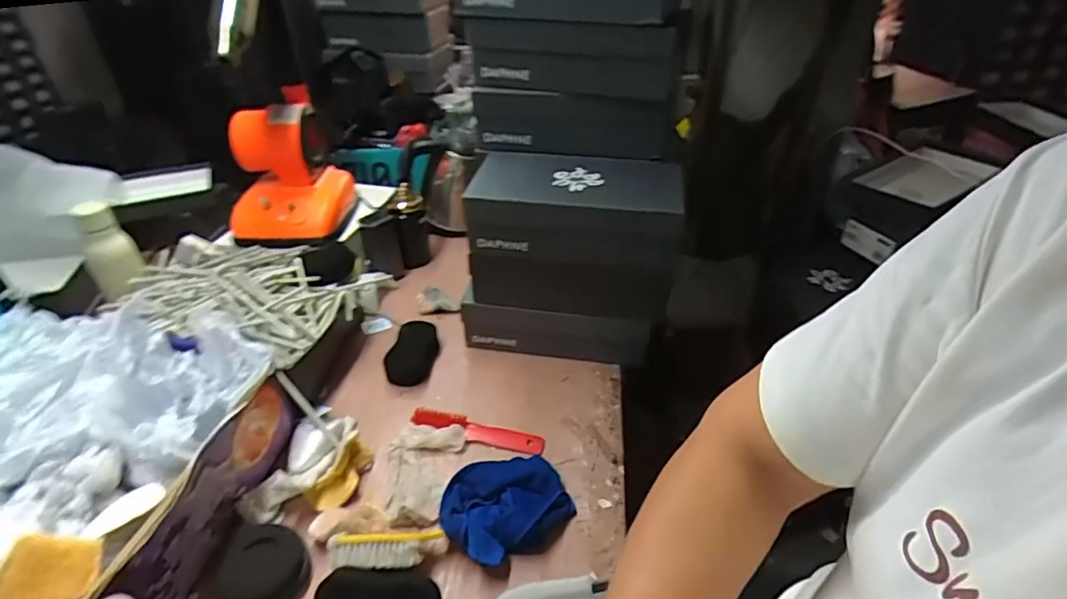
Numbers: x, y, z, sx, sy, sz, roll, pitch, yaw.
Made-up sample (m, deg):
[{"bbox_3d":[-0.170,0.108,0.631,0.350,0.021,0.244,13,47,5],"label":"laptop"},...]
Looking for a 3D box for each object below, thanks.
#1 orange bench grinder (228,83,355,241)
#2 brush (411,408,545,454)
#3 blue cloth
[{"bbox_3d":[-0.438,-0.232,0.996,0.149,0.199,0.192,1,35,2],"label":"orange bench grinder"},{"bbox_3d":[-0.077,0.182,0.792,0.184,0.021,0.033,16,37,0],"label":"brush"},{"bbox_3d":[-0.040,0.241,0.690,0.152,0.038,0.141,-22,41,-28],"label":"blue cloth"}]

